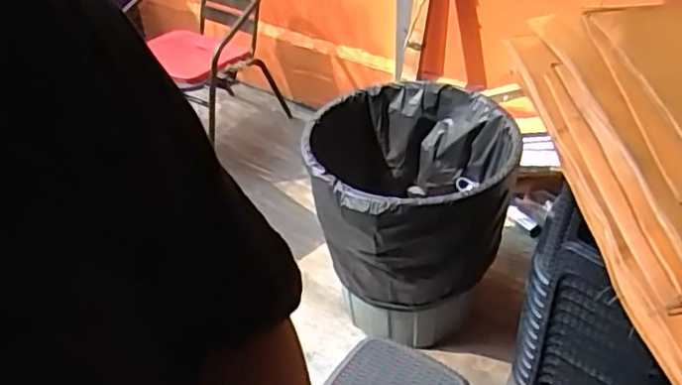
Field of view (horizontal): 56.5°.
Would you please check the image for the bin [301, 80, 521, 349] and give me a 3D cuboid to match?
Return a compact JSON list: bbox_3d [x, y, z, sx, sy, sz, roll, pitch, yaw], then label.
[{"bbox_3d":[0.203,0.065,1.713,0.524,0.549,0.470,-8,40,-6],"label":"bin"}]

